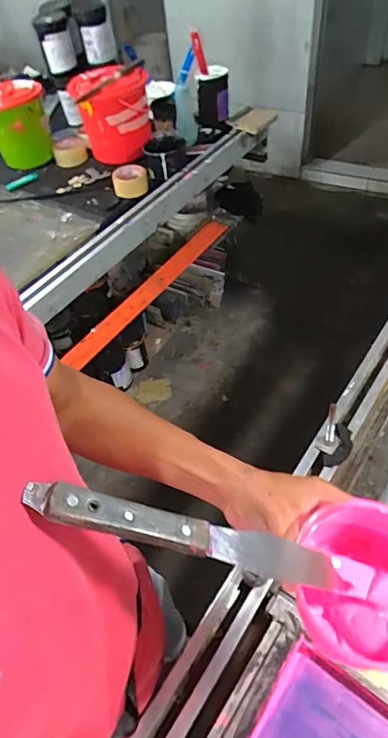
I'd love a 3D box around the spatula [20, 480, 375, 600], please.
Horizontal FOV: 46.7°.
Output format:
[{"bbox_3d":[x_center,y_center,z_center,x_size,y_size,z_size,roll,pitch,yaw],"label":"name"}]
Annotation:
[{"bbox_3d":[0.021,0.125,0.320,0.278,0.017,0.028,22,46,-19],"label":"spatula"}]

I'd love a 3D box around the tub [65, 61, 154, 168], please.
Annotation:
[{"bbox_3d":[-0.227,-0.708,1.279,0.204,0.226,0.201,-4,51,5],"label":"tub"}]

